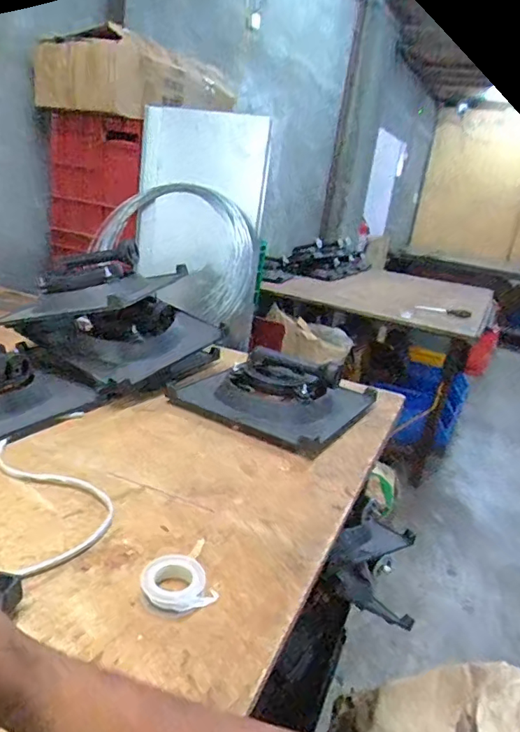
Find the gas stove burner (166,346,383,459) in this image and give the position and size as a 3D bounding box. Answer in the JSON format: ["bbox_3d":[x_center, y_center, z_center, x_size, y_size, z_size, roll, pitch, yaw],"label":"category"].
[{"bbox_3d":[0.036,0.028,0.958,0.309,0.087,0.303,18,22,28],"label":"gas stove burner"}]

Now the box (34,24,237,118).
[{"bbox_3d":[-0.351,-0.820,1.517,0.354,0.177,0.483,17,21,24],"label":"box"}]

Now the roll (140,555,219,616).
[{"bbox_3d":[-0.082,0.213,0.498,0.062,0.021,0.060,7,19,-2],"label":"roll"}]

